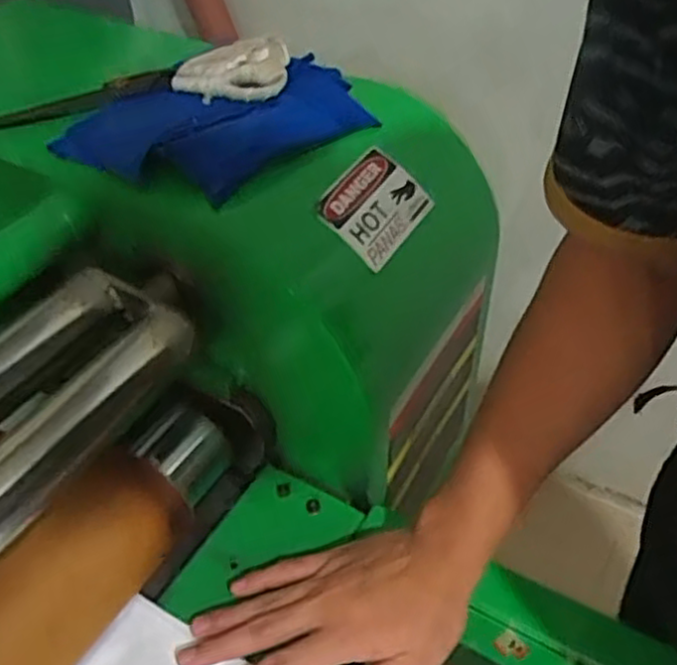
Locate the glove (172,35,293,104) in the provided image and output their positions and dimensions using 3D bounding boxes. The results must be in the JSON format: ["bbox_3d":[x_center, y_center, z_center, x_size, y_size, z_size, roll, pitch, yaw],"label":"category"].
[{"bbox_3d":[-0.092,-0.231,0.638,0.103,0.025,0.074,-10,43,-10],"label":"glove"}]

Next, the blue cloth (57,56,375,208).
[{"bbox_3d":[-0.093,-0.182,0.605,0.153,0.033,0.248,33,52,31],"label":"blue cloth"}]

